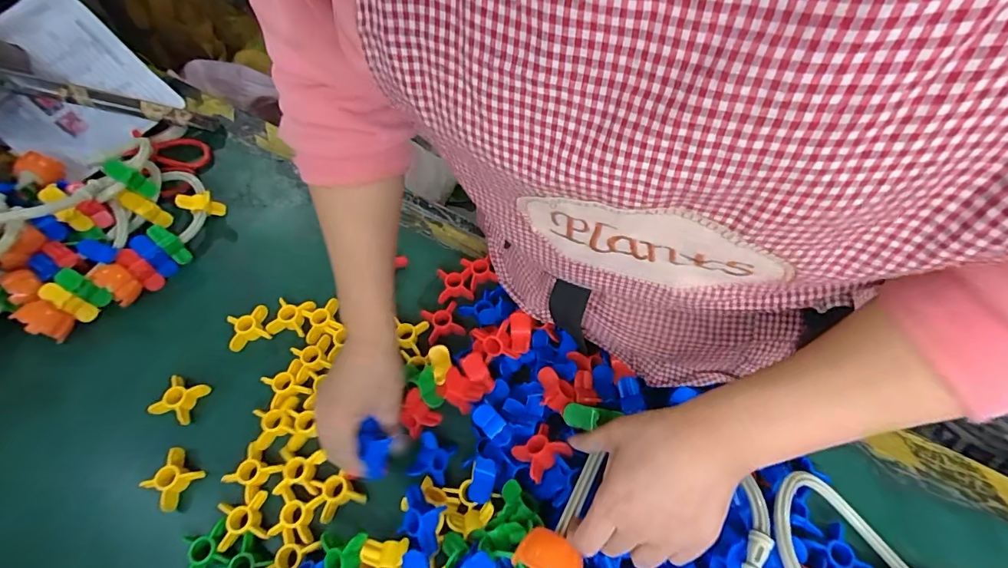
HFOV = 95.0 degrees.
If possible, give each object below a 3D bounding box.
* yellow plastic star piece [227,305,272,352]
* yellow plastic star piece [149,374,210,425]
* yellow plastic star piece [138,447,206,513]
[{"bbox_3d":[-0.284,0.048,0.514,0.043,0.020,0.038,-24,62,-10],"label":"yellow plastic star piece"},{"bbox_3d":[-0.332,0.117,0.471,0.037,0.019,0.043,18,63,13],"label":"yellow plastic star piece"},{"bbox_3d":[-0.312,0.183,0.434,0.039,0.023,0.041,30,66,18],"label":"yellow plastic star piece"}]

